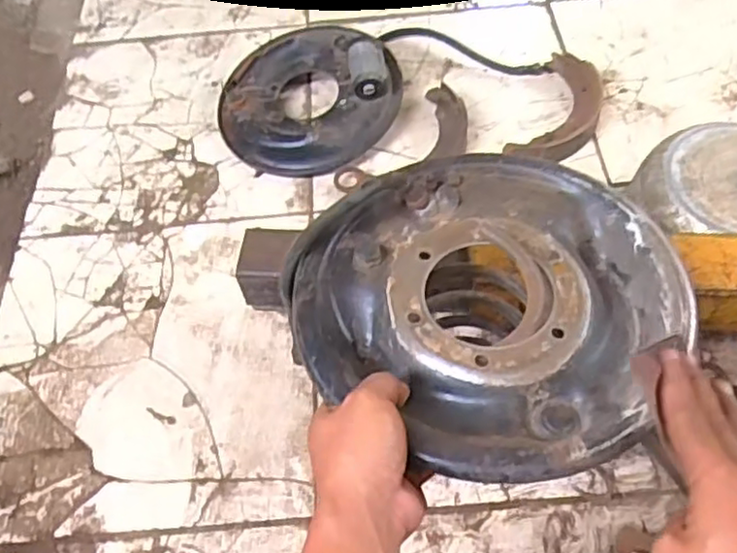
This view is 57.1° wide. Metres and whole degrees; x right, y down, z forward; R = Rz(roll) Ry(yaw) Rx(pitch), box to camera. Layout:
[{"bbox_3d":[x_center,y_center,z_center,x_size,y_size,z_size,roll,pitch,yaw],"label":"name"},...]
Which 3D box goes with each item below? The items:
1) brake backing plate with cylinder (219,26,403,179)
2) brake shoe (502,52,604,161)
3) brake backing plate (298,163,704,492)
[{"bbox_3d":[-0.085,-0.262,0.979,0.257,0.082,0.234,-2,60,3],"label":"brake backing plate with cylinder"},{"bbox_3d":[0.276,-0.234,0.965,0.103,0.034,0.214,24,64,17],"label":"brake shoe"},{"bbox_3d":[0.088,0.012,0.477,0.244,0.043,0.250,-2,60,3],"label":"brake backing plate"}]

